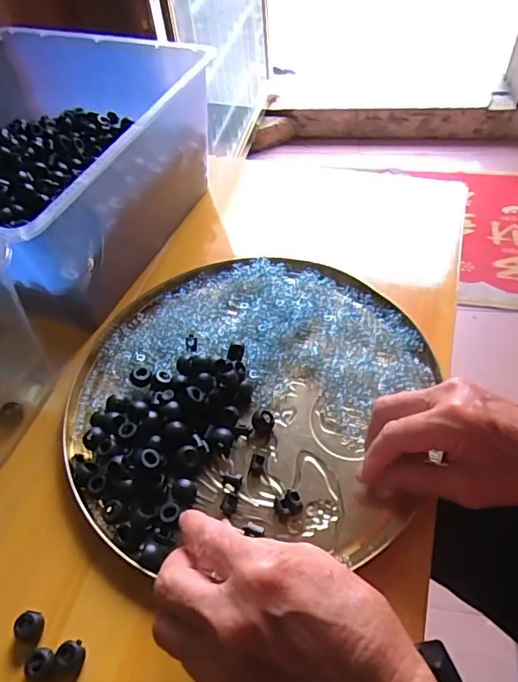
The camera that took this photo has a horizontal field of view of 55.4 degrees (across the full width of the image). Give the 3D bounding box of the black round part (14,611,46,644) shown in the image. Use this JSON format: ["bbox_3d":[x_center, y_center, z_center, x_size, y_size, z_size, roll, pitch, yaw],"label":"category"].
[{"bbox_3d":[-0.146,0.181,0.312,0.015,0.009,0.016,-2,52,3],"label":"black round part"}]

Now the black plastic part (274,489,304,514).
[{"bbox_3d":[0.021,0.114,0.345,0.019,0.005,0.016,-16,52,-8],"label":"black plastic part"}]

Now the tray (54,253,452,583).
[{"bbox_3d":[-0.011,0.033,0.404,0.282,0.032,0.261,-4,52,2],"label":"tray"}]

